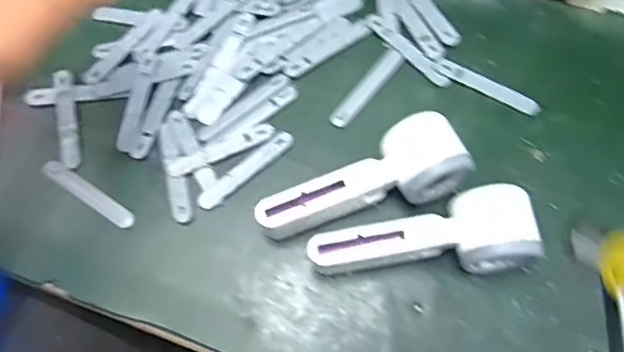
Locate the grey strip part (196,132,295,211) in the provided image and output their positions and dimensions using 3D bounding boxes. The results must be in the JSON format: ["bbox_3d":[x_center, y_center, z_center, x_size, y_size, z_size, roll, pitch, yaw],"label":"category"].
[{"bbox_3d":[-0.055,-0.006,0.470,0.094,0.004,0.016,-40,74,-11],"label":"grey strip part"}]

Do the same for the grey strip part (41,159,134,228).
[{"bbox_3d":[-0.189,0.016,0.471,0.093,0.006,0.016,32,75,13],"label":"grey strip part"}]

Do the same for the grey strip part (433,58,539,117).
[{"bbox_3d":[0.156,-0.080,0.495,0.096,0.006,0.016,28,74,11],"label":"grey strip part"}]

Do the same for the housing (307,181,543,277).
[{"bbox_3d":[0.084,0.055,0.423,0.162,0.047,0.060,-15,70,-3],"label":"housing"}]

